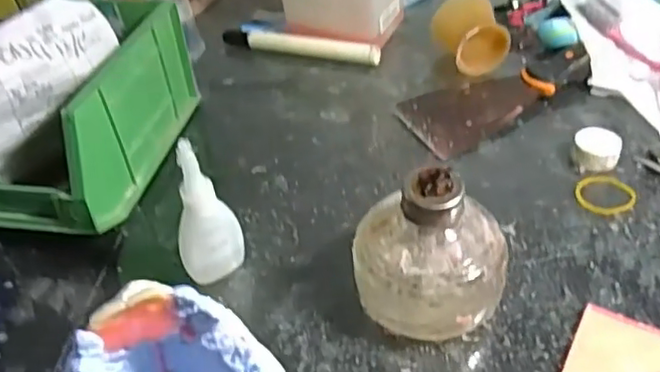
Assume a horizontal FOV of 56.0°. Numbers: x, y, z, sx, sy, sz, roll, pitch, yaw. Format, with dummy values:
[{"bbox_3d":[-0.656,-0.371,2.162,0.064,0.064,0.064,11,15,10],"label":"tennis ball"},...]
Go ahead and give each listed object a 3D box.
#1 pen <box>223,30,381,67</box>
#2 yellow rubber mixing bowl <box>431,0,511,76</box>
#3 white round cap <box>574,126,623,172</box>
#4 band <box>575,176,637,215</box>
[{"bbox_3d":[-0.026,-0.121,0.540,0.144,0.017,0.014,11,43,18],"label":"pen"},{"bbox_3d":[0.111,-0.120,0.498,0.045,0.049,0.053,-19,43,-15],"label":"yellow rubber mixing bowl"},{"bbox_3d":[0.174,-0.023,0.405,0.028,0.019,0.028,8,42,14],"label":"white round cap"},{"bbox_3d":[0.170,0.005,0.383,0.034,0.004,0.032,-3,41,3],"label":"band"}]

